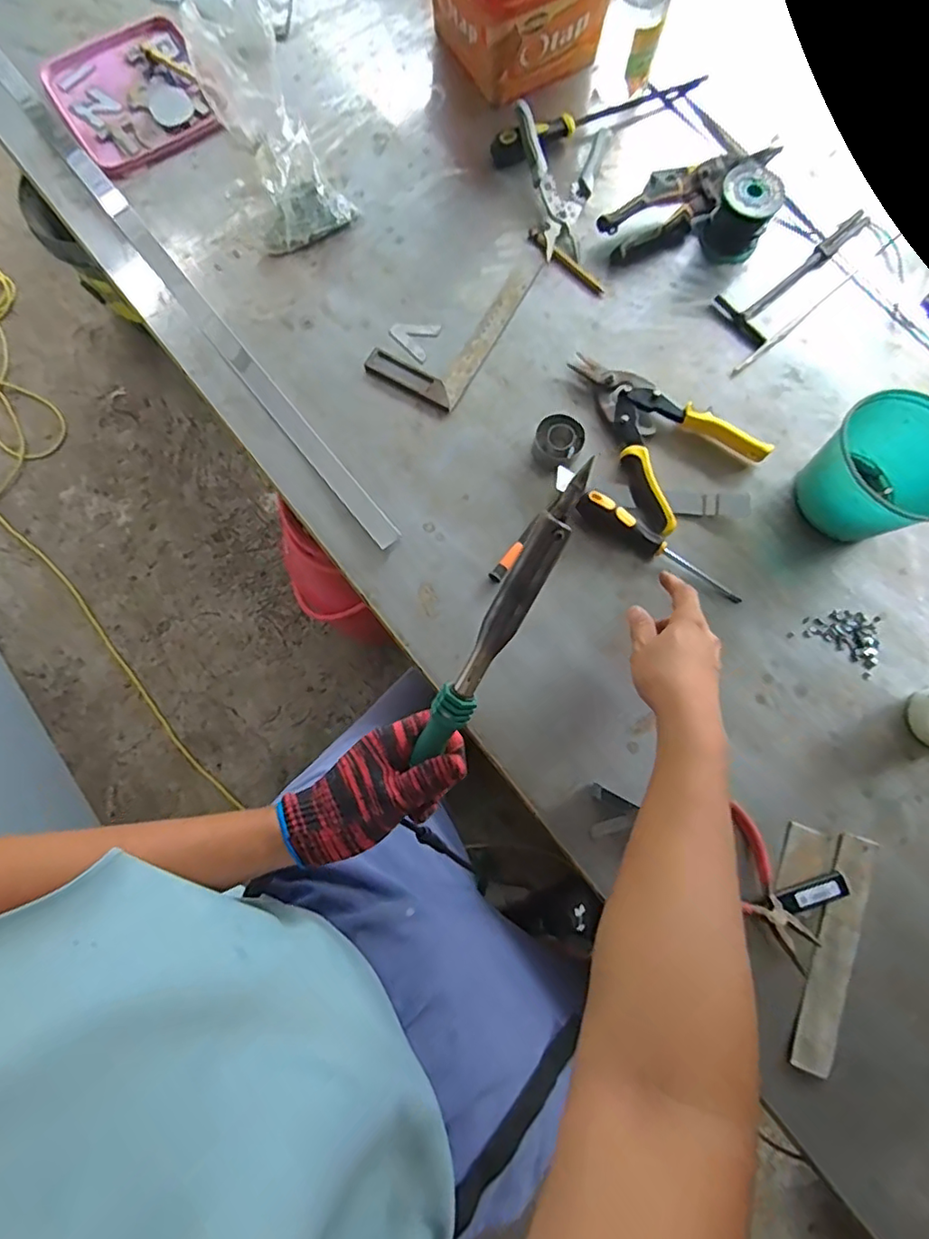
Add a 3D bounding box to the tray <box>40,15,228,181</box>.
[{"bbox_3d":[-0.419,-0.661,0.738,0.176,0.024,0.213,-28,81,-7],"label":"tray"}]

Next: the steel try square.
[{"bbox_3d":[-0.001,-0.362,0.690,0.110,0.011,0.246,31,80,5],"label":"steel try square"}]

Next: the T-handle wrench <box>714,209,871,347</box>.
[{"bbox_3d":[0.411,-0.422,0.713,0.224,0.009,0.075,-39,82,-8],"label":"T-handle wrench"}]

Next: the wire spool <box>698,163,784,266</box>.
[{"bbox_3d":[0.326,-0.478,0.695,0.069,0.069,0.069,0,79,-1],"label":"wire spool"}]

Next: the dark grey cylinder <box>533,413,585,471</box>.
[{"bbox_3d":[0.103,-0.196,0.652,0.062,0.020,0.052,-44,83,-9],"label":"dark grey cylinder"}]

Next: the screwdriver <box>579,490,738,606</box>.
[{"bbox_3d":[0.209,-0.077,0.627,0.194,0.037,0.027,29,80,4],"label":"screwdriver"}]

